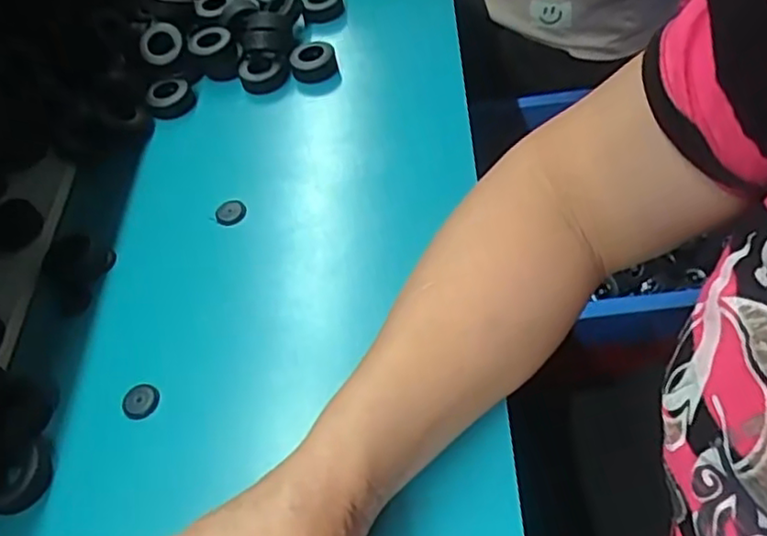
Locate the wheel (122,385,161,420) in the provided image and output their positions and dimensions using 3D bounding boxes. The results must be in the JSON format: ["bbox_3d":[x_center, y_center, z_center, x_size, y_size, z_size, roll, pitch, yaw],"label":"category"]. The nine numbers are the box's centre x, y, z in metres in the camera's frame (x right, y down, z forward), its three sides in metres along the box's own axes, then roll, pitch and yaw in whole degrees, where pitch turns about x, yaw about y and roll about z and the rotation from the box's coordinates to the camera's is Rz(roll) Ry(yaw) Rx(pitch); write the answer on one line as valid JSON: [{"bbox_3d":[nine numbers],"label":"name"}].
[{"bbox_3d":[-0.141,0.078,0.383,0.020,0.006,0.022,-4,52,5],"label":"wheel"}]

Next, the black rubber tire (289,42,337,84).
[{"bbox_3d":[-0.058,-0.170,0.541,0.037,0.015,0.035,-4,52,5],"label":"black rubber tire"}]

